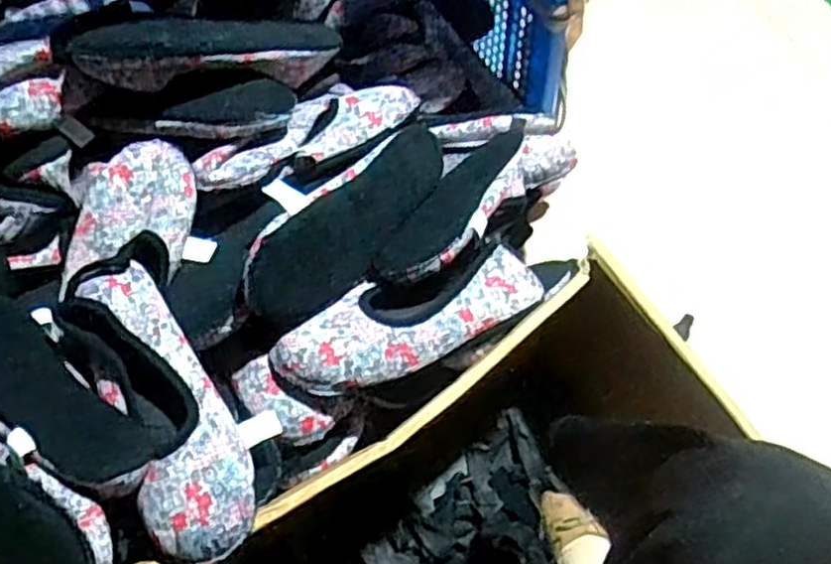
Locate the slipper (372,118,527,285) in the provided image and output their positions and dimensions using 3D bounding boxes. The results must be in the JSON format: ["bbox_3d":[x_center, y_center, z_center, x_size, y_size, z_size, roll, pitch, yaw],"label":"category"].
[{"bbox_3d":[0.051,-0.079,0.788,0.077,0.049,0.258,25,46,16],"label":"slipper"}]

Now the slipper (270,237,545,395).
[{"bbox_3d":[-0.004,0.029,0.698,0.249,0.053,0.093,-29,62,-15],"label":"slipper"}]

